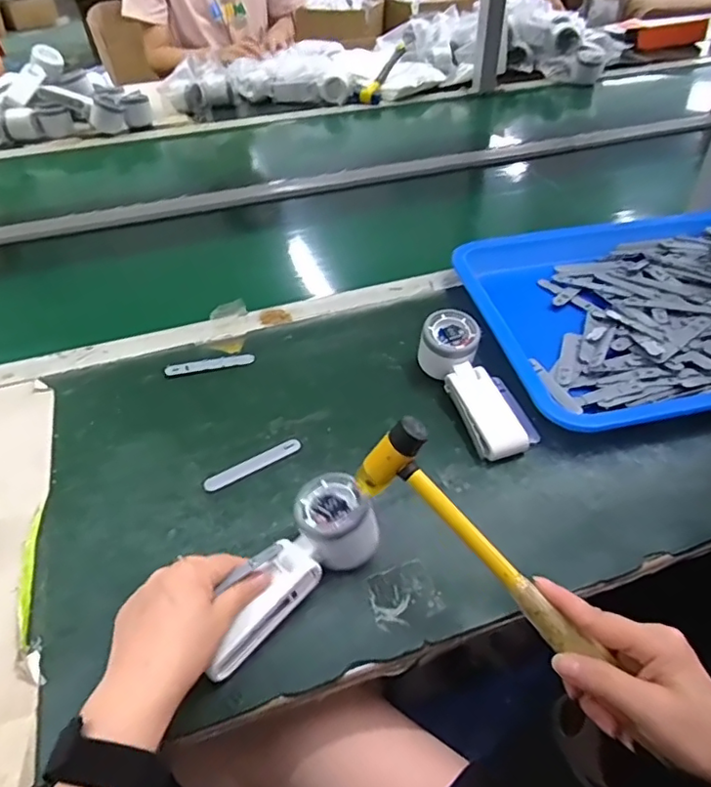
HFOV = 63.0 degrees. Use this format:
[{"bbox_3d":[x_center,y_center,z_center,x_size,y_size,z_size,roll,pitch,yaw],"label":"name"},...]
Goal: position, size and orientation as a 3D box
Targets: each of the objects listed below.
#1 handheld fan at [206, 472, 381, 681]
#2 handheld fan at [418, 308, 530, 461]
[{"bbox_3d":[-0.047,0.136,0.437,0.064,0.045,0.164,29,61,25],"label":"handheld fan"},{"bbox_3d":[0.117,-0.011,0.573,0.059,0.061,0.162,-17,46,-14],"label":"handheld fan"}]

